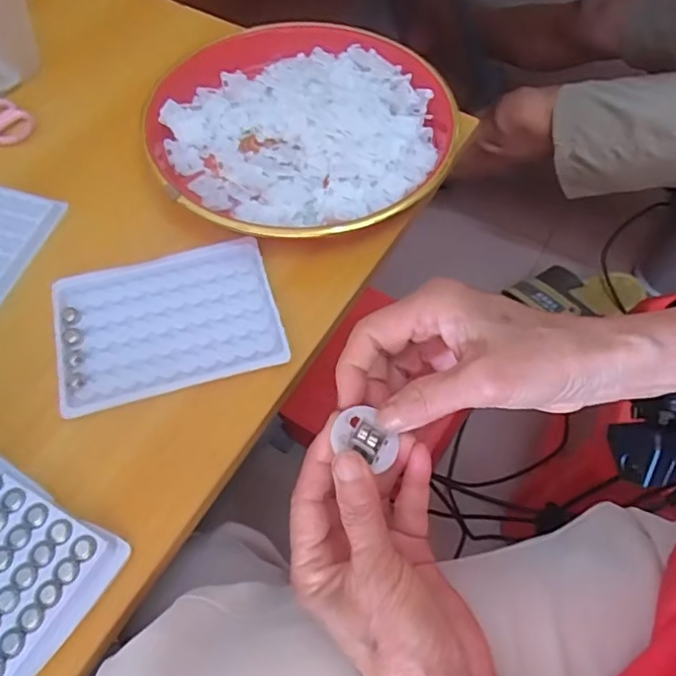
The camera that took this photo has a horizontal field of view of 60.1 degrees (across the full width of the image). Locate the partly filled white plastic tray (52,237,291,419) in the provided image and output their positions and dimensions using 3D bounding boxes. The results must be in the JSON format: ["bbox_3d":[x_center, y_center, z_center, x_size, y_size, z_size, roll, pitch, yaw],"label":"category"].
[{"bbox_3d":[-0.101,-0.011,0.350,0.128,0.007,0.095,-14,62,-9],"label":"partly filled white plastic tray"}]

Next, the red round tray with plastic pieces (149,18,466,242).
[{"bbox_3d":[-0.027,-0.155,0.425,0.213,0.025,0.202,0,60,-1],"label":"red round tray with plastic pieces"}]

